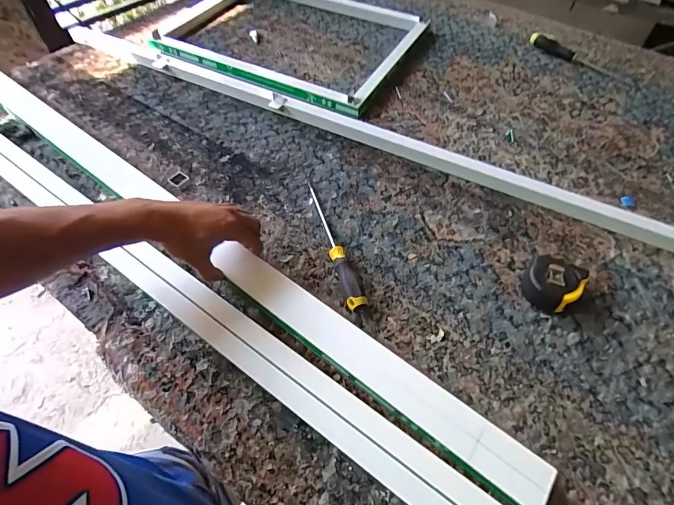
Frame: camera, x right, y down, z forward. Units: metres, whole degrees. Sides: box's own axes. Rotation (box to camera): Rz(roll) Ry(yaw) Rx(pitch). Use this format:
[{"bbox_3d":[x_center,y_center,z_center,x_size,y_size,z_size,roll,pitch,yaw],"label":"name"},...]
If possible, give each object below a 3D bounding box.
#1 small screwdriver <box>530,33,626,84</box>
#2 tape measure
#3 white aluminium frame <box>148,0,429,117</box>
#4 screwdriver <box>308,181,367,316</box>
[{"bbox_3d":[0.547,-0.447,0.856,0.229,0.026,0.033,37,62,22],"label":"small screwdriver"},{"bbox_3d":[0.283,0.042,0.502,0.066,0.048,0.063,37,62,22],"label":"tape measure"},{"bbox_3d":[-0.116,-0.537,0.892,0.583,0.031,0.435,24,58,15],"label":"white aluminium frame"},{"bbox_3d":[-0.003,-0.021,0.553,0.030,0.028,0.241,-13,56,-10],"label":"screwdriver"}]

